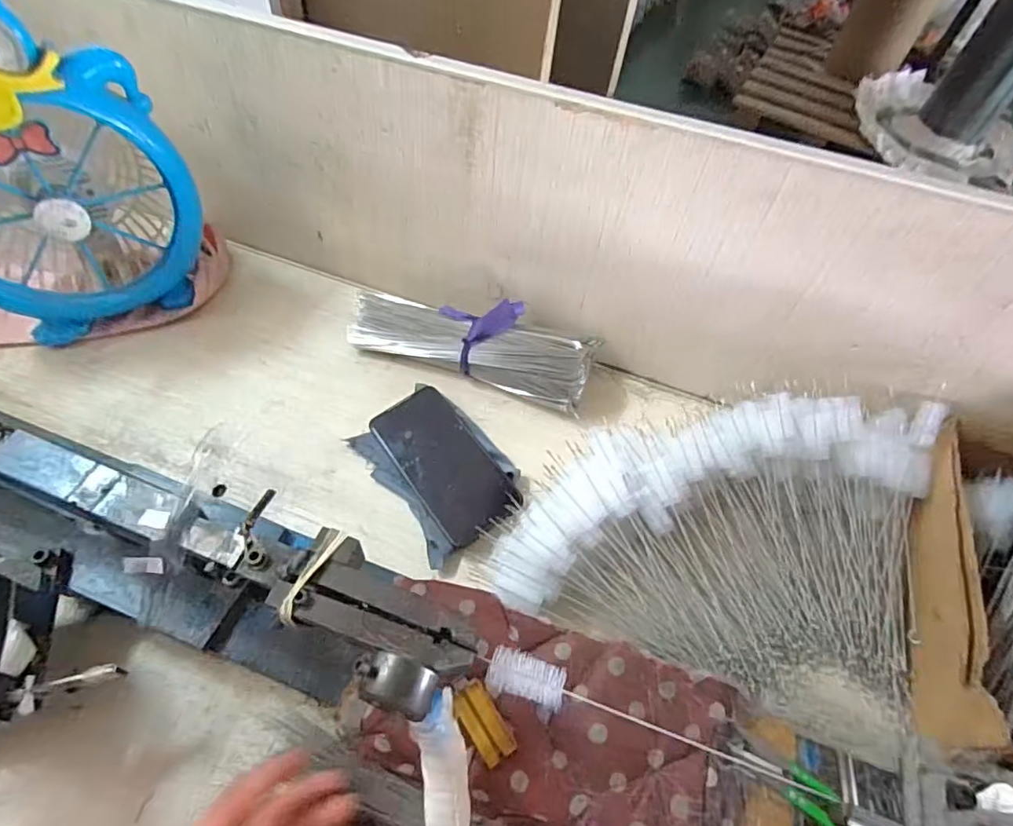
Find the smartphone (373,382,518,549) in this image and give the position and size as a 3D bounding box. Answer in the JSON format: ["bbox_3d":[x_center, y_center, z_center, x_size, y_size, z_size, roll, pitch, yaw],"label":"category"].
[{"bbox_3d":[-0.061,0.046,0.523,0.074,0.010,0.164,-36,67,-12],"label":"smartphone"}]

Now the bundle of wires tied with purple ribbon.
[{"bbox_3d":[-0.035,-0.081,0.587,0.259,0.065,0.087,19,57,9],"label":"bundle of wires tied with purple ribbon"}]

